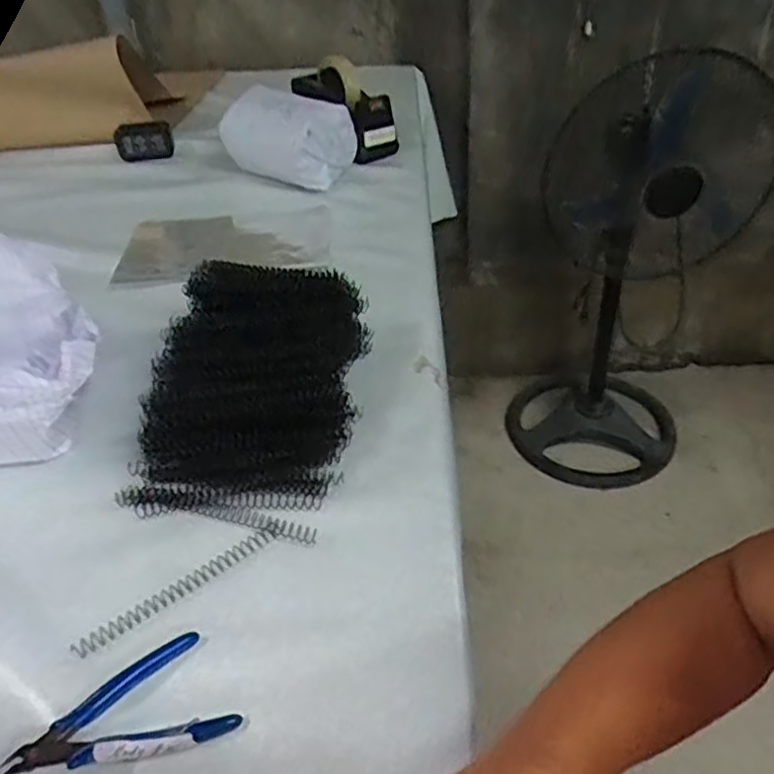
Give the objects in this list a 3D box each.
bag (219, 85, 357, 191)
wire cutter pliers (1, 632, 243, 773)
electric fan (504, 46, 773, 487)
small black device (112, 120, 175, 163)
[{"bbox_3d":[-0.153,-0.375,1.005,0.179,0.107,0.115,14,42,21],"label":"bag"},{"bbox_3d":[-0.155,0.191,0.391,0.114,0.018,0.071,-21,41,-20],"label":"wire cutter pliers"},{"bbox_3d":[0.505,-0.238,1.500,0.413,0.911,0.394,8,40,14],"label":"electric fan"},{"bbox_3d":[-0.400,-0.399,1.106,0.098,0.067,0.018,0,39,7],"label":"small black device"}]

